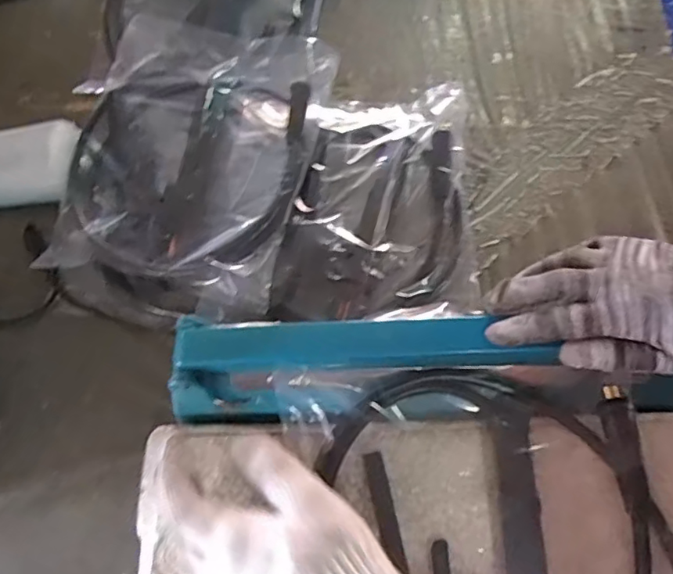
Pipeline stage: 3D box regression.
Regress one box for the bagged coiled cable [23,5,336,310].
[{"bbox_3d":[-0.147,-0.132,0.580,0.243,0.058,0.318,10,65,7],"label":"bagged coiled cable"}]

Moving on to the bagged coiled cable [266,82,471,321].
[{"bbox_3d":[0.044,-0.088,0.548,0.171,0.034,0.266,5,65,5],"label":"bagged coiled cable"}]

